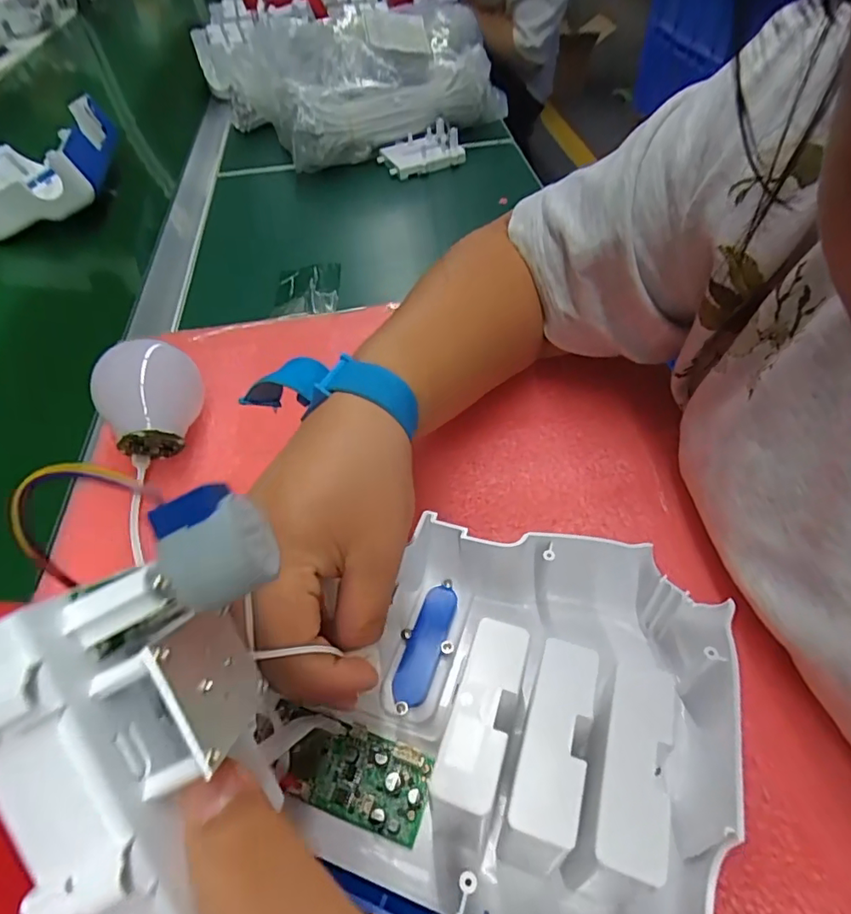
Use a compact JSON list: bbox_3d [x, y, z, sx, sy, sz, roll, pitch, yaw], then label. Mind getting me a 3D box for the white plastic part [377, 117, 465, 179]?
[{"bbox_3d":[-0.005,-0.348,0.602,0.081,0.034,0.061,-25,53,-16],"label":"white plastic part"}]

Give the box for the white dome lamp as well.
[{"bbox_3d":[-0.164,-0.034,0.321,0.057,0.056,0.063,-20,51,-12],"label":"white dome lamp"}]

